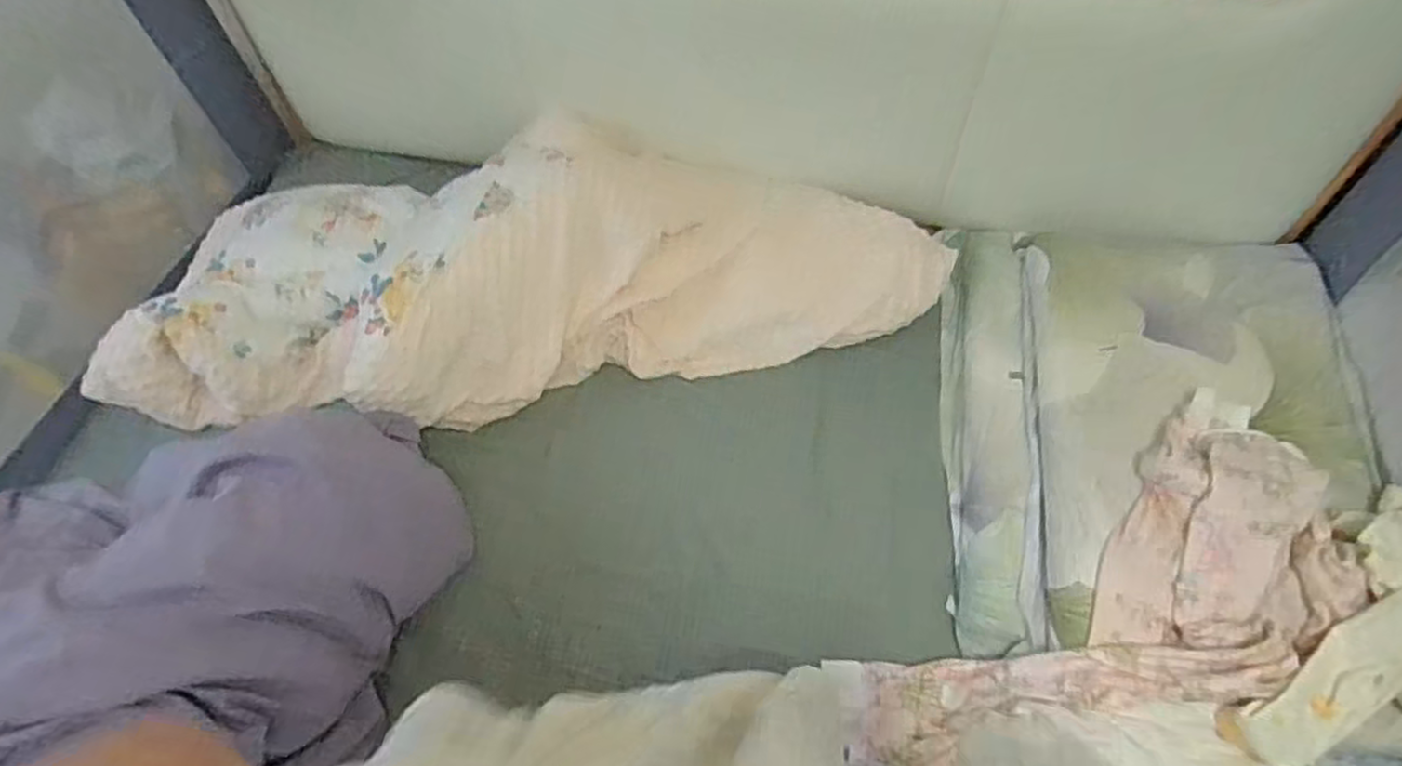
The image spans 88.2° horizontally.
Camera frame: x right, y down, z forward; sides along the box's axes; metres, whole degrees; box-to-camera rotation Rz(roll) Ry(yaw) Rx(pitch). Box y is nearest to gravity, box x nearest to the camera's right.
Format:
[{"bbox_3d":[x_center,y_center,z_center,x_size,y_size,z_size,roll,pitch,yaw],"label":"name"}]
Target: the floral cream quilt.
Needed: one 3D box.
[{"bbox_3d":[-0.276,-0.188,1.121,1.254,0.212,0.431,-11,58,-5],"label":"floral cream quilt"}]

